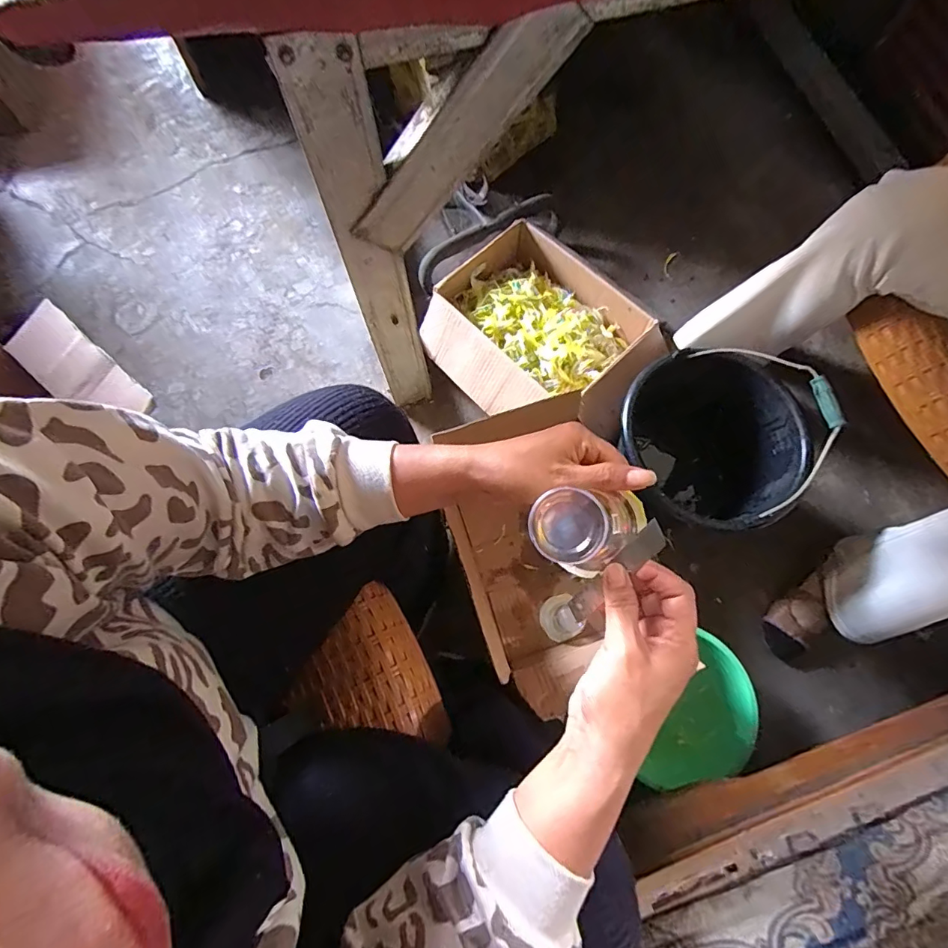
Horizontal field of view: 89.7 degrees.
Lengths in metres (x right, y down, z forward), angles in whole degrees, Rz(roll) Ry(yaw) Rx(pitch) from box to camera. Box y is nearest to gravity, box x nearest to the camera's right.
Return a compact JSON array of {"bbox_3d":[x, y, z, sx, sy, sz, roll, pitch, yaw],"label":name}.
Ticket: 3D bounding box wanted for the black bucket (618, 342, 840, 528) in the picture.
[{"bbox_3d":[0.378,-0.046,0.780,0.247,0.245,0.268,0,73,0],"label":"black bucket"}]

